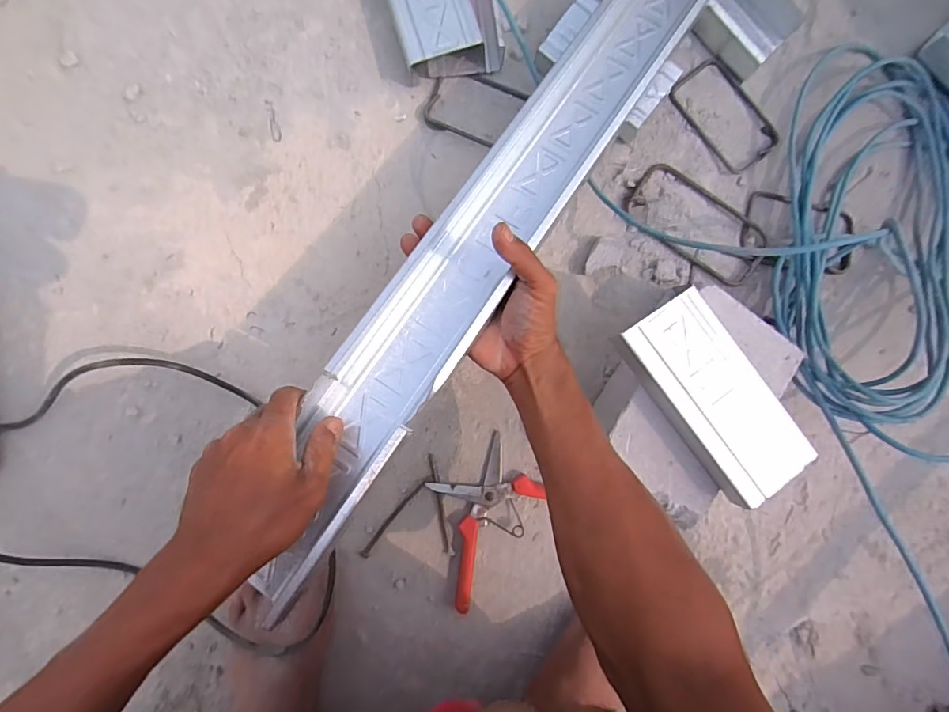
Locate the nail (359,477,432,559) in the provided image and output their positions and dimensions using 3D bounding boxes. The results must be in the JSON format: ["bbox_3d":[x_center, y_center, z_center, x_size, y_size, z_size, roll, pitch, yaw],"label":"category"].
[{"bbox_3d":[-0.077,0.155,0.471,0.010,0.004,0.099,39,86,-3],"label":"nail"}]

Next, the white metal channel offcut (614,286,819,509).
[{"bbox_3d":[0.199,0.035,0.405,0.079,0.030,0.175,-39,92,-5],"label":"white metal channel offcut"}]

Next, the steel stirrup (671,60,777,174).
[{"bbox_3d":[0.267,-0.255,0.513,0.070,0.008,0.118,-38,92,-5],"label":"steel stirrup"}]

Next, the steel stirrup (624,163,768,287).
[{"bbox_3d":[0.235,-0.139,0.505,0.159,0.009,0.082,32,86,-4],"label":"steel stirrup"}]

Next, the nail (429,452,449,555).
[{"bbox_3d":[-0.035,0.145,0.474,0.007,0.004,0.097,-8,89,-5],"label":"nail"}]

